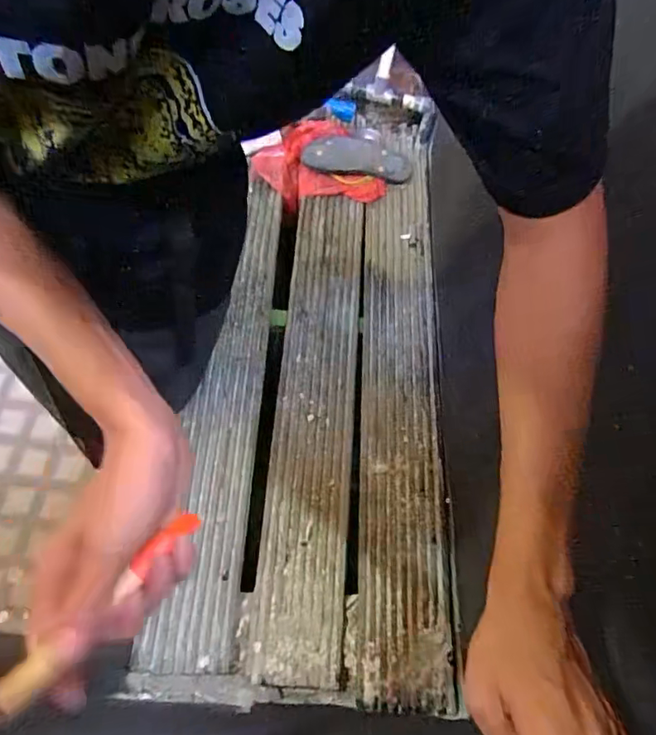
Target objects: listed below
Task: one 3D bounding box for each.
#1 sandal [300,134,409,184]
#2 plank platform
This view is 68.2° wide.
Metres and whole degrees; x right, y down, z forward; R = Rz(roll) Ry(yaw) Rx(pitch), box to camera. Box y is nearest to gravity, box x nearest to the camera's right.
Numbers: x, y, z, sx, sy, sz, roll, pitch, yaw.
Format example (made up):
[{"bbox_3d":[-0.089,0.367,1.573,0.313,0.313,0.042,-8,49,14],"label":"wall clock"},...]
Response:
[{"bbox_3d":[0.065,-0.458,1.058,0.237,0.033,0.093,12,63,-6],"label":"sandal"},{"bbox_3d":[-0.023,0.041,0.874,0.435,0.068,0.945,6,64,-8],"label":"plank platform"}]

